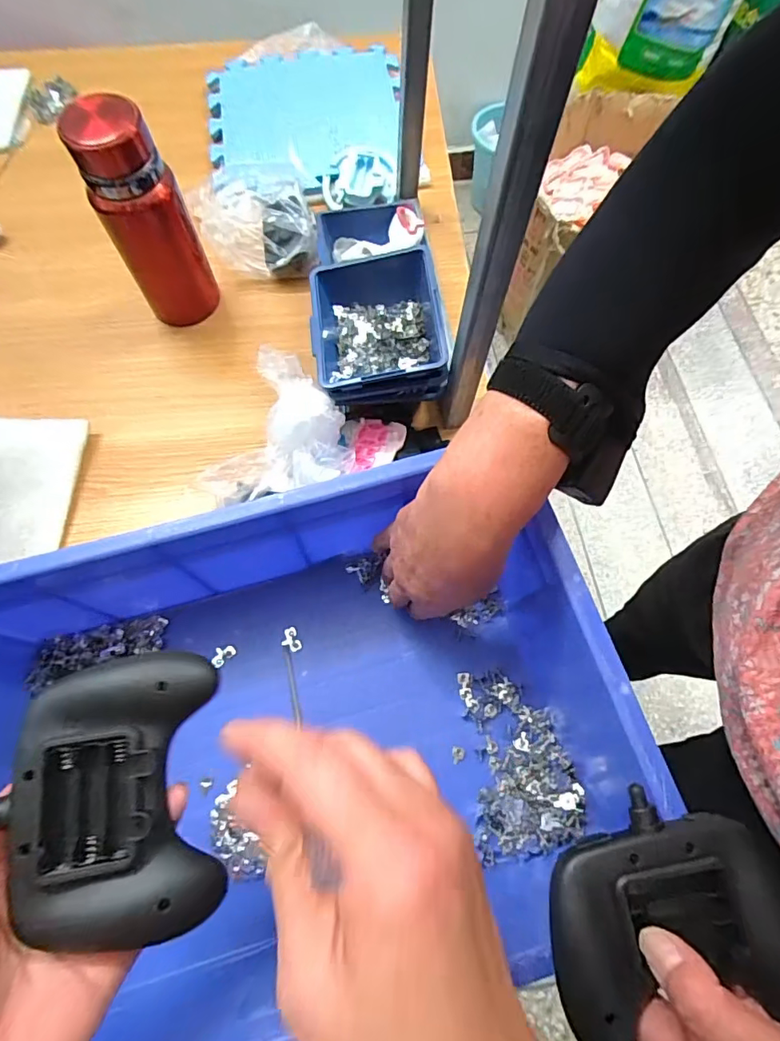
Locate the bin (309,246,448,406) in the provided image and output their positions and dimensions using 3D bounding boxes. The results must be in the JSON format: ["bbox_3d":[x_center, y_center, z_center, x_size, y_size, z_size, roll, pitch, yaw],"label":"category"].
[{"bbox_3d":[-0.013,-0.193,0.516,0.131,0.068,0.143,-9,68,-3],"label":"bin"}]

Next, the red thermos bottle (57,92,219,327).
[{"bbox_3d":[-0.252,-0.310,0.529,0.079,0.212,0.060,-16,69,-6],"label":"red thermos bottle"}]

